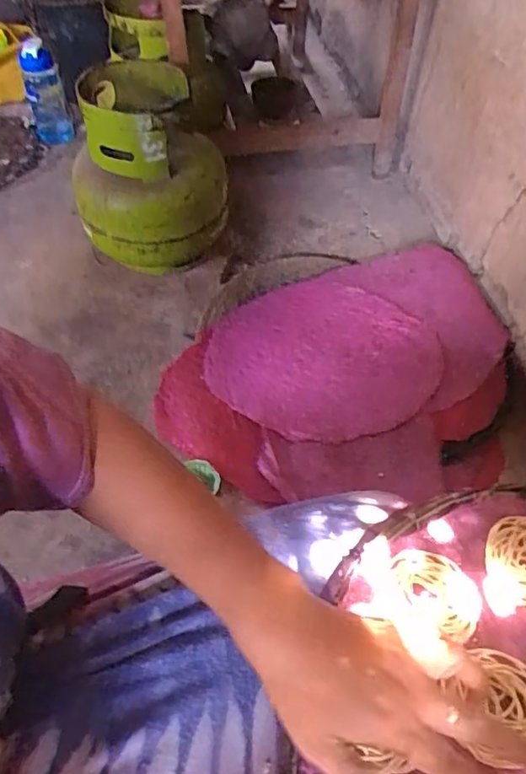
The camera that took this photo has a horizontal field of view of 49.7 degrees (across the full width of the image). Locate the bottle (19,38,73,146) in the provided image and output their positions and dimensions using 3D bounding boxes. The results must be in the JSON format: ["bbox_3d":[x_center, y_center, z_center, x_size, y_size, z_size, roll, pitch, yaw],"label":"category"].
[{"bbox_3d":[-0.430,-0.577,1.121,0.066,0.196,0.083,-20,55,-15],"label":"bottle"}]

